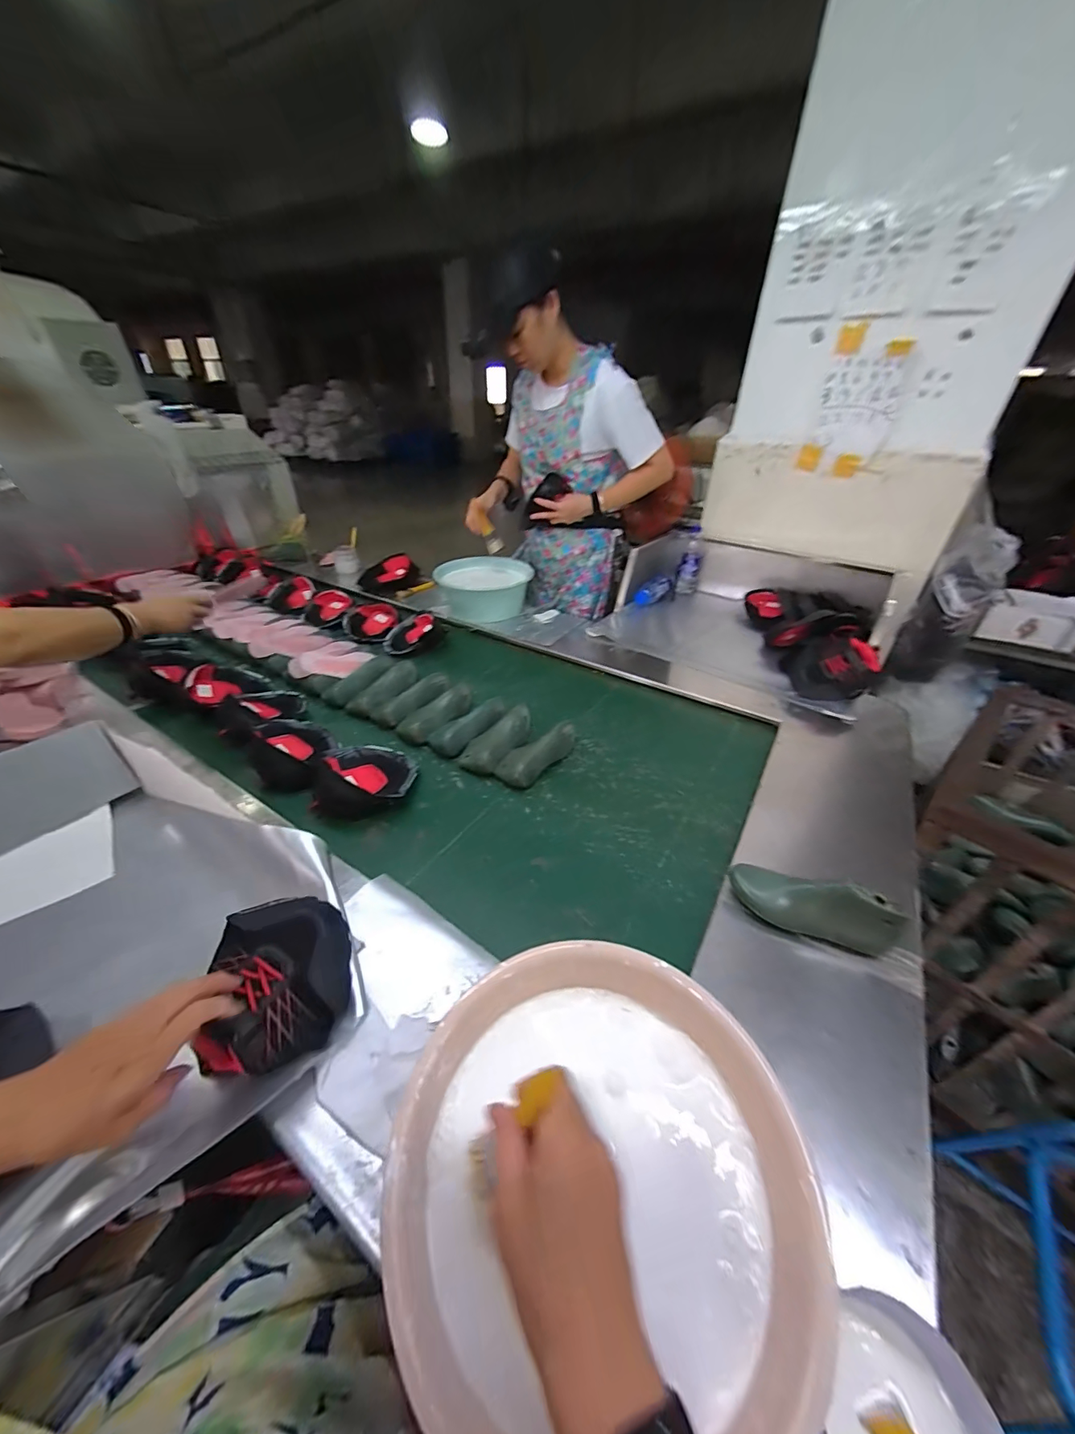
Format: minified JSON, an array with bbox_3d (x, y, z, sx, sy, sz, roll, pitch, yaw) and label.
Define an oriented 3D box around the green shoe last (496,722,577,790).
[{"bbox_3d":[0.003,0.065,0.907,0.084,0.056,0.188,30,45,30],"label":"green shoe last"}]

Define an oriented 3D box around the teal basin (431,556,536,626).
[{"bbox_3d":[-0.162,-0.417,1.486,0.296,0.105,0.250,-16,42,-24],"label":"teal basin"}]

